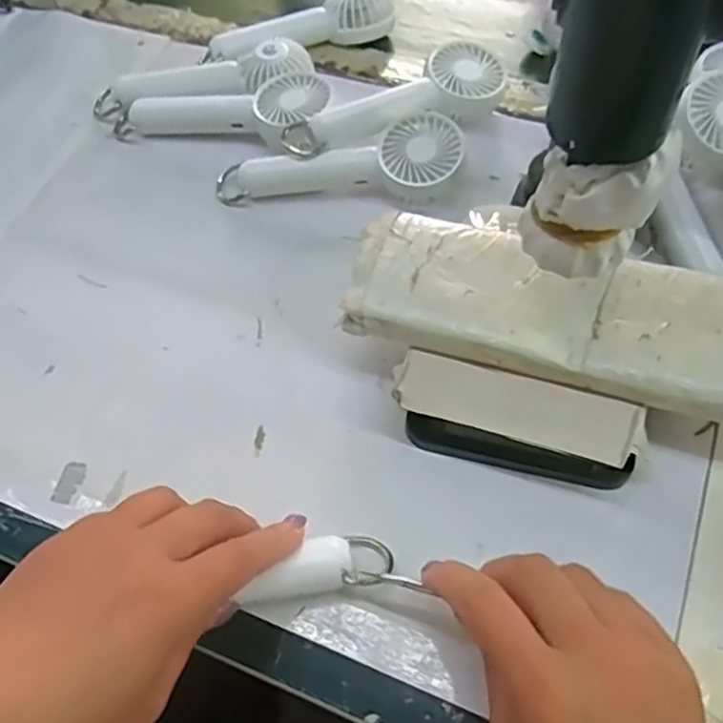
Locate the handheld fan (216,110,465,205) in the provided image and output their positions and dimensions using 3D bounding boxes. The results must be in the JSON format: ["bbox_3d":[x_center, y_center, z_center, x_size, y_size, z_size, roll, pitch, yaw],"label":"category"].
[{"bbox_3d":[-0.016,-0.133,0.470,0.160,0.040,0.051,2,58,5],"label":"handheld fan"}]

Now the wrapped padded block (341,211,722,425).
[{"bbox_3d":[0.101,-0.028,0.361,0.210,0.016,0.078,14,60,13],"label":"wrapped padded block"}]

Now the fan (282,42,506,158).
[{"bbox_3d":[0.026,-0.171,0.482,0.160,0.033,0.050,-30,60,-14],"label":"fan"}]

